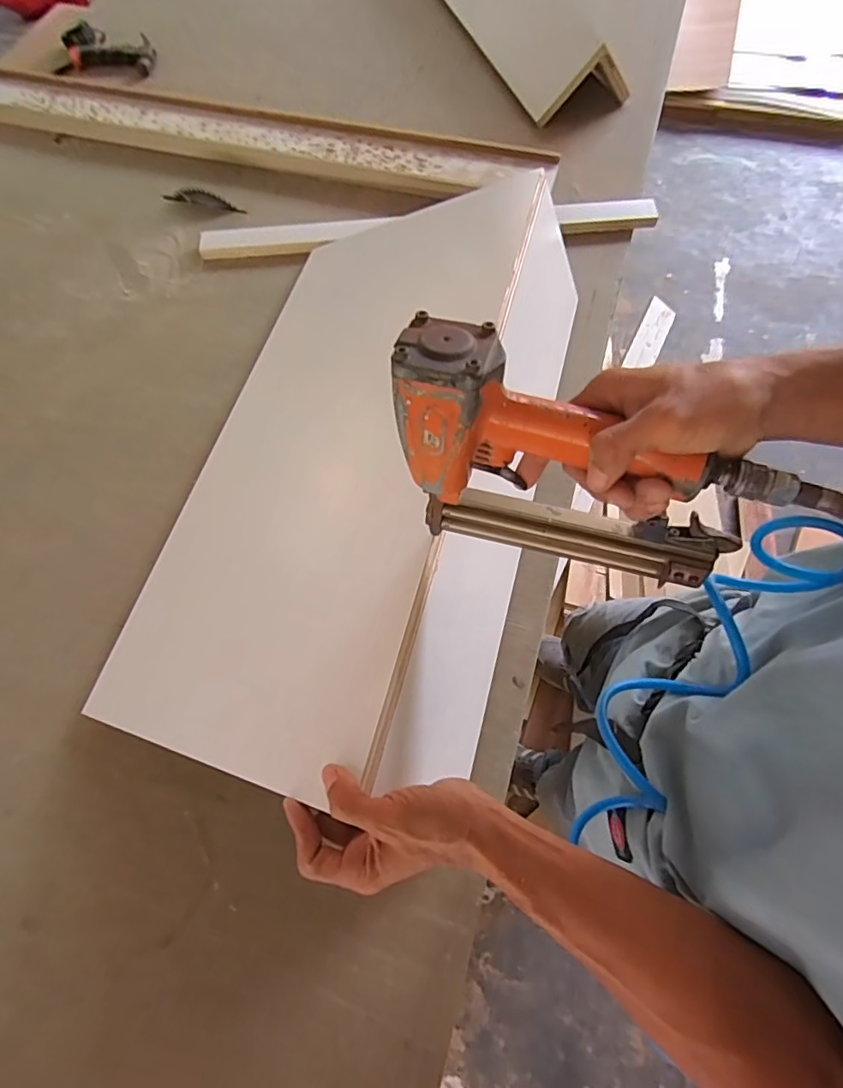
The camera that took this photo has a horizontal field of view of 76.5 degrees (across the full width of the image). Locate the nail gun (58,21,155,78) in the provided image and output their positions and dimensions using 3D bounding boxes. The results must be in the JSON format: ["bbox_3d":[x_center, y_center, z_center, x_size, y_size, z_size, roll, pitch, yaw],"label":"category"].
[{"bbox_3d":[-0.616,-0.979,1.056,0.190,0.041,0.116,5,68,4],"label":"nail gun"}]

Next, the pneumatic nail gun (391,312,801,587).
[{"bbox_3d":[0.106,-0.053,0.365,0.244,0.163,0.065,10,56,6],"label":"pneumatic nail gun"}]

